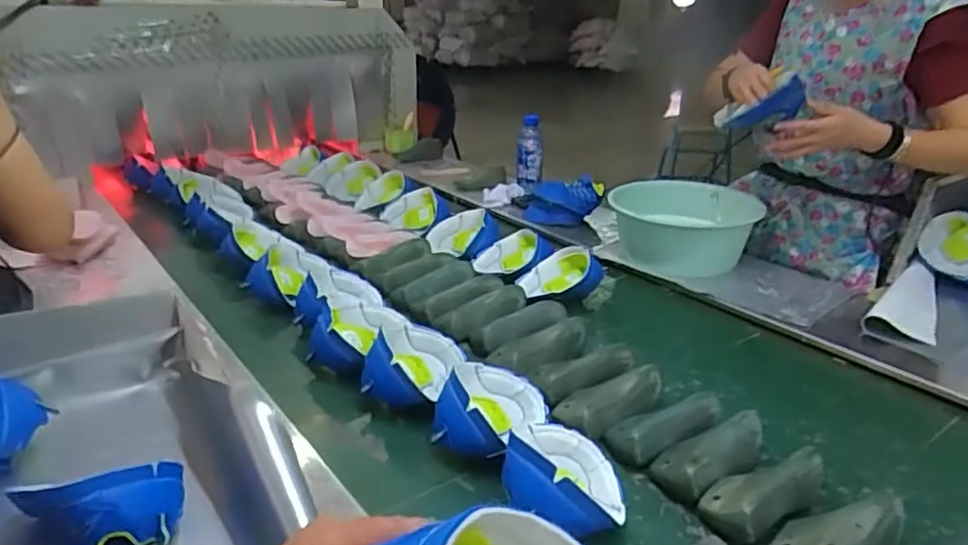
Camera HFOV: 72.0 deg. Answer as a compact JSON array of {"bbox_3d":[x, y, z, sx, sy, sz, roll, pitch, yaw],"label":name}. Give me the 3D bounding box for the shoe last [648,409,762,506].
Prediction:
[{"bbox_3d":[0.282,0.219,0.821,0.161,0.055,0.077,-15,27,-31],"label":"shoe last"}]

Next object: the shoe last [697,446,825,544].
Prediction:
[{"bbox_3d":[0.324,0.243,0.767,0.160,0.060,0.078,-16,28,-32],"label":"shoe last"}]

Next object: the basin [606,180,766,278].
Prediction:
[{"bbox_3d":[0.440,-0.111,1.480,0.286,0.124,0.286,0,23,0],"label":"basin"}]

